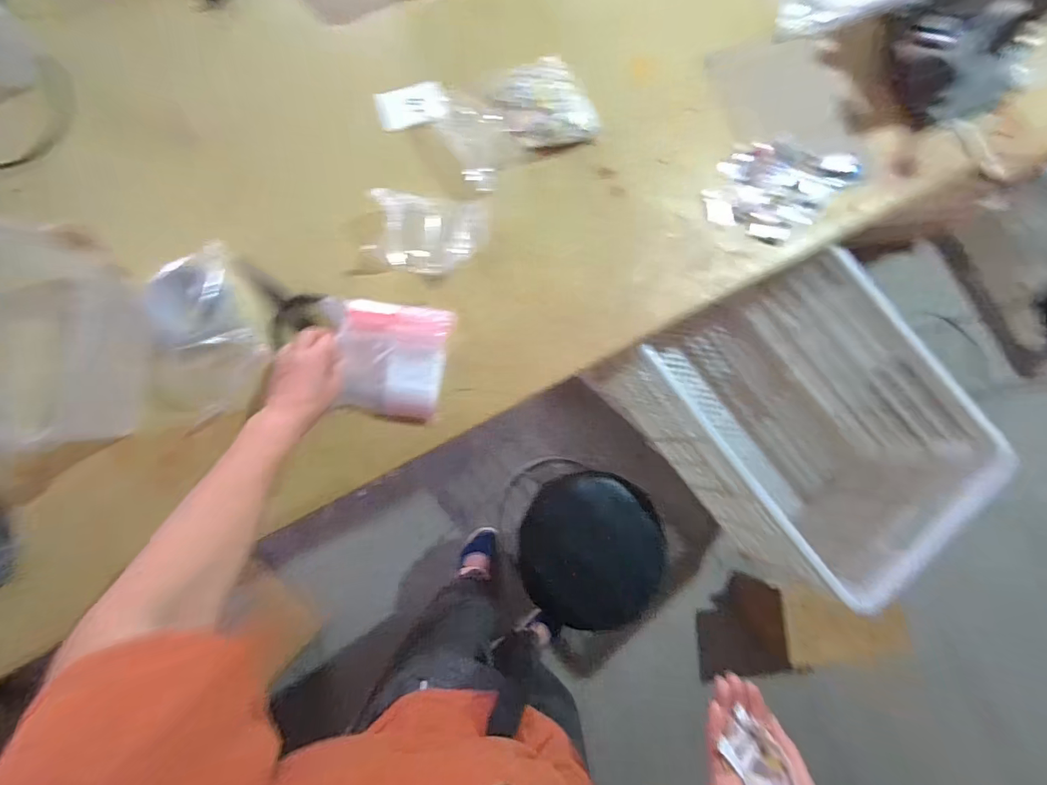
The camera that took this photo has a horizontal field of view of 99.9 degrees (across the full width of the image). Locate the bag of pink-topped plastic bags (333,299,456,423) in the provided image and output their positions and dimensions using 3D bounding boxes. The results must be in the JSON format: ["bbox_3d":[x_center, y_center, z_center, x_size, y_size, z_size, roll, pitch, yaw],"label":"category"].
[{"bbox_3d":[-0.175,-0.045,0.589,0.138,0.032,0.149,12,82,-4],"label":"bag of pink-topped plastic bags"}]

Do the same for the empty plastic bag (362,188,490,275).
[{"bbox_3d":[-0.138,-0.233,0.644,0.171,0.053,0.108,-3,83,-5],"label":"empty plastic bag"}]

